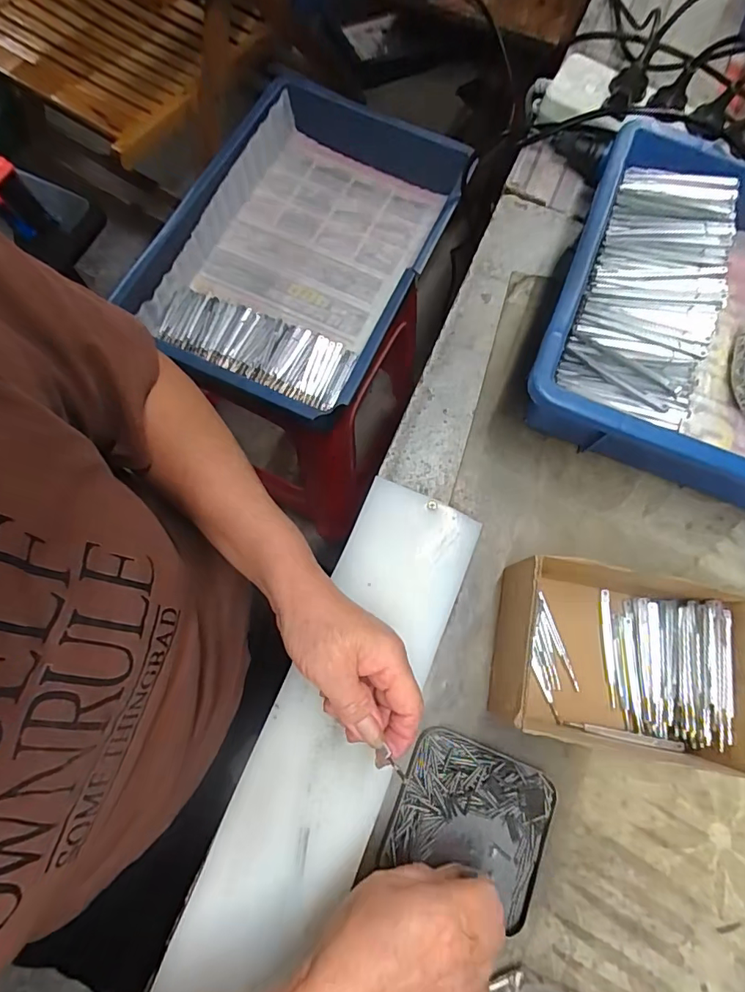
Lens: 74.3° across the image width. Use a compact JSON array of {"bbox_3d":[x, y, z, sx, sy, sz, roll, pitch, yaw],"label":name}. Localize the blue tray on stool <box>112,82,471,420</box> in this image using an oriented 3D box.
[{"bbox_3d":[-0.085,-0.302,0.615,0.287,0.085,0.406,25,76,5],"label":"blue tray on stool"}]

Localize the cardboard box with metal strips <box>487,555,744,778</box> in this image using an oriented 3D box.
[{"bbox_3d":[0.167,0.114,0.340,0.155,0.067,0.116,8,74,0],"label":"cardboard box with metal strips"}]

